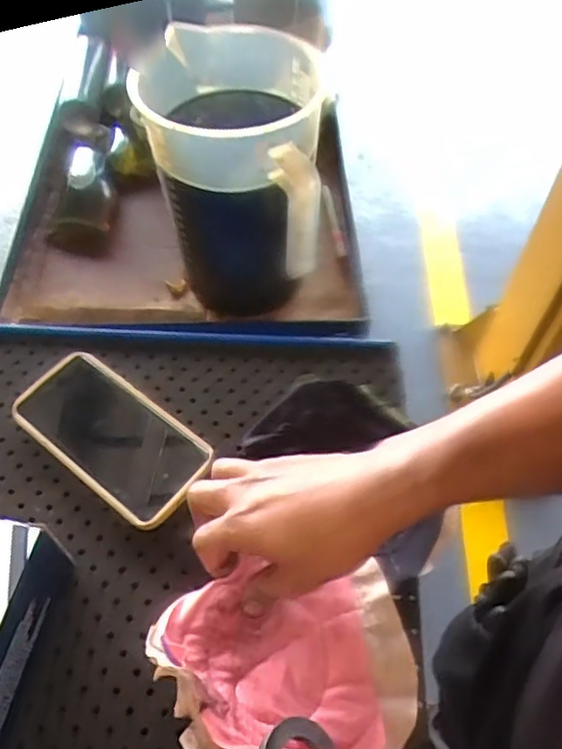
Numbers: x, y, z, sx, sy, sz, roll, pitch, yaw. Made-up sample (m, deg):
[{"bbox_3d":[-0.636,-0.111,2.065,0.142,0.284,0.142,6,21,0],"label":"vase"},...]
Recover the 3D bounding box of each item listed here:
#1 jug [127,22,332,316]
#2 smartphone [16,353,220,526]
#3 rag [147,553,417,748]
[{"bbox_3d":[-0.035,-0.219,0.674,0.171,0.261,0.224,4,57,8],"label":"jug"},{"bbox_3d":[-0.136,0.047,0.483,0.168,0.017,0.085,32,65,23],"label":"smartphone"},{"bbox_3d":[0.001,0.178,0.376,0.163,0.049,0.121,-3,56,3],"label":"rag"}]

